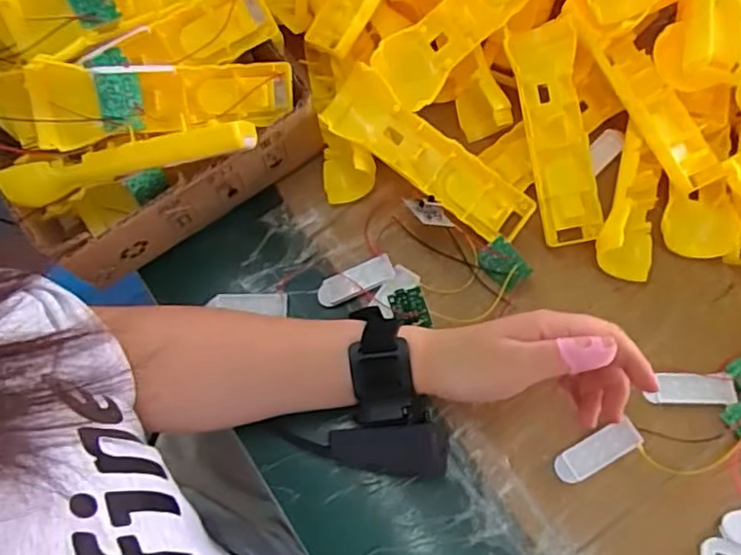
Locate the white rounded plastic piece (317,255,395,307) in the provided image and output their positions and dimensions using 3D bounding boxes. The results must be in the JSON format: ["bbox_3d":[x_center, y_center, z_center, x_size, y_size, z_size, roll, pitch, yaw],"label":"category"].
[{"bbox_3d":[-0.011,0.003,0.451,0.056,0.007,0.020,-20,69,-8],"label":"white rounded plastic piece"}]

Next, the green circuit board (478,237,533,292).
[{"bbox_3d":[0.095,-0.009,0.447,0.026,0.005,0.034,-41,75,18],"label":"green circuit board"}]

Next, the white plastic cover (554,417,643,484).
[{"bbox_3d":[0.147,0.113,0.402,0.057,0.004,0.020,-27,70,-11],"label":"white plastic cover"}]

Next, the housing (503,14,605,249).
[{"bbox_3d":[0.134,-0.104,0.453,0.047,0.016,0.159,-10,89,-2],"label":"housing"}]

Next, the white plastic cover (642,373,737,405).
[{"bbox_3d":[0.214,0.074,0.416,0.054,0.004,0.021,1,67,1],"label":"white plastic cover"}]

